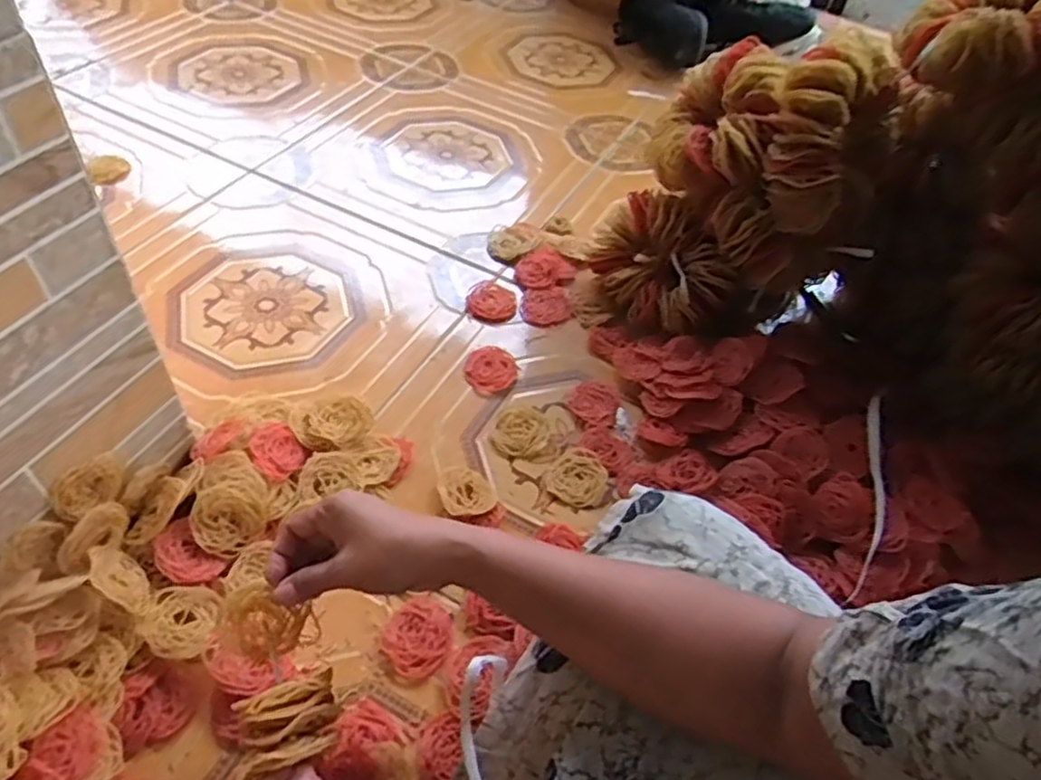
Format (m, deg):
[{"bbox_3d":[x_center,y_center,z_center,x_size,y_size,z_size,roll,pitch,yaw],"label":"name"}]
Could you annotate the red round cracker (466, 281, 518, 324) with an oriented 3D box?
[{"bbox_3d":[-0.034,-0.109,0.875,0.059,0.012,0.078,4,49,-2],"label":"red round cracker"}]

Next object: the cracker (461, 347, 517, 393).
[{"bbox_3d":[-0.034,-0.023,0.808,0.057,0.008,0.066,-5,50,-9],"label":"cracker"}]

